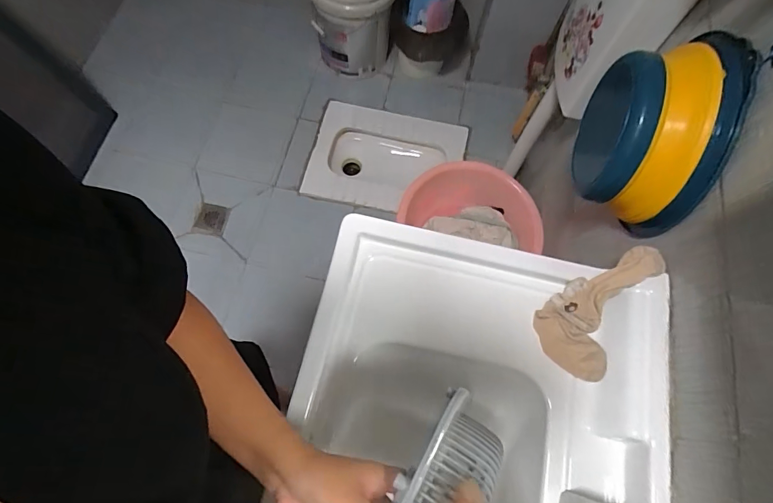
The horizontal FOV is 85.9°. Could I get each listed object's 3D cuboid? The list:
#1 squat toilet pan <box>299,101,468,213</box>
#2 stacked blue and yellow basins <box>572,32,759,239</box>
[{"bbox_3d":[-0.003,-0.324,1.615,0.555,0.150,0.435,13,70,2],"label":"squat toilet pan"},{"bbox_3d":[0.374,-0.162,0.601,0.130,0.233,0.221,15,70,3],"label":"stacked blue and yellow basins"}]

